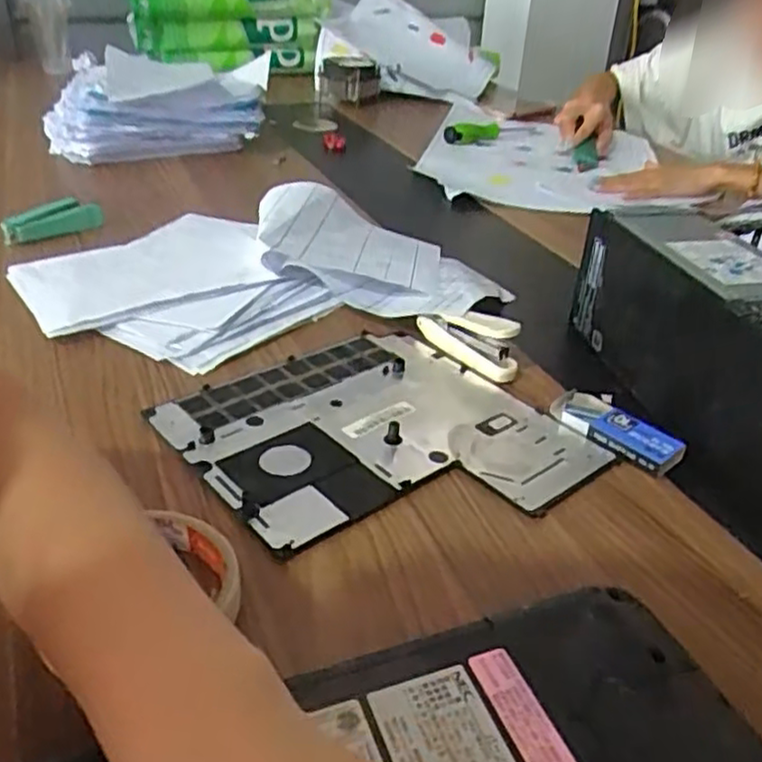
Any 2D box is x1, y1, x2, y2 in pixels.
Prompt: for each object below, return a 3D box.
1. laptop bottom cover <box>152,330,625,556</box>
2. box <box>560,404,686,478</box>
[{"bbox_3d":[-0.006,0.030,0.452,0.205,0.006,0.215,-21,39,-33],"label":"laptop bottom cover"},{"bbox_3d":[0.151,0.033,0.455,0.074,0.014,0.031,29,40,35],"label":"box"}]

